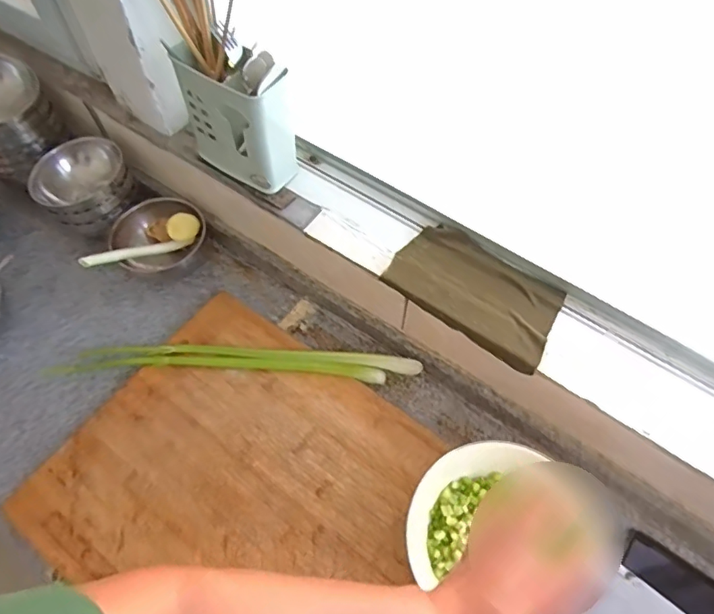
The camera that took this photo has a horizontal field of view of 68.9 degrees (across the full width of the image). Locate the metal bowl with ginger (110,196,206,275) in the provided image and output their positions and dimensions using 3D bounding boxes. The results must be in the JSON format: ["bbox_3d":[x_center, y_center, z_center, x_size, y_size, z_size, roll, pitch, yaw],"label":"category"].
[{"bbox_3d":[-0.311,-0.109,0.828,0.135,0.069,0.144,0,61,0],"label":"metal bowl with ginger"}]

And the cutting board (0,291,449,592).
[{"bbox_3d":[-0.084,0.260,0.626,0.577,0.027,0.388,32,65,18],"label":"cutting board"}]

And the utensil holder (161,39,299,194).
[{"bbox_3d":[-0.154,-0.242,0.677,0.139,0.157,0.068,30,65,15],"label":"utensil holder"}]

